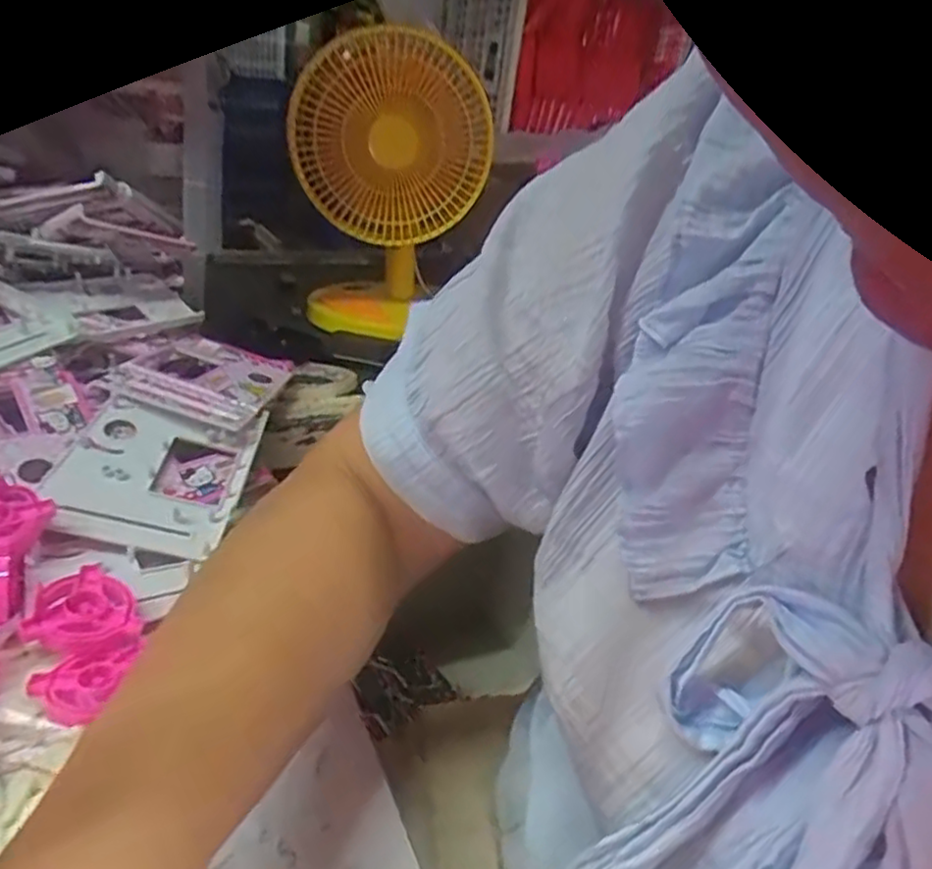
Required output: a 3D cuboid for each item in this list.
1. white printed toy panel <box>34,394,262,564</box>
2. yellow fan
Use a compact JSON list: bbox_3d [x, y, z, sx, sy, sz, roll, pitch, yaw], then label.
[{"bbox_3d":[-0.213,0.023,0.482,0.115,0.016,0.121,14,37,-13],"label":"white printed toy panel"},{"bbox_3d":[-0.101,-0.287,0.827,0.207,0.320,0.147,-4,29,-19],"label":"yellow fan"}]

